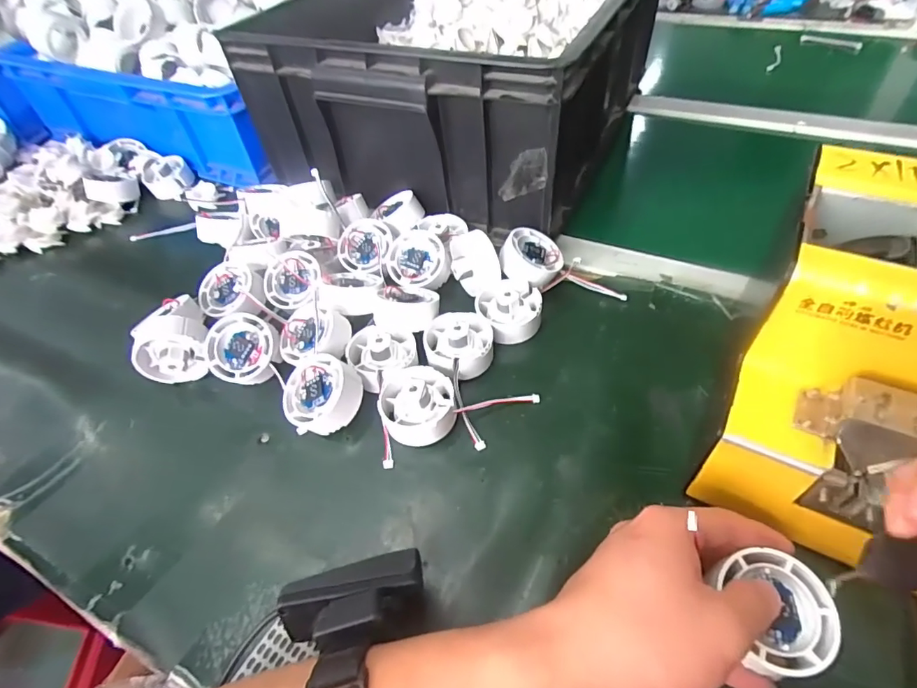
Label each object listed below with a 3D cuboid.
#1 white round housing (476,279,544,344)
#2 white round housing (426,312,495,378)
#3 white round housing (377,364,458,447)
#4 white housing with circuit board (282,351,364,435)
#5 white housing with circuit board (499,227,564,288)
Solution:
[{"bbox_3d":[0.043,-0.031,0.413,0.054,0.028,0.056,-3,49,4],"label":"white round housing"},{"bbox_3d":[0.000,-0.004,0.387,0.054,0.025,0.056,-3,49,4],"label":"white round housing"},{"bbox_3d":[-0.030,0.042,0.354,0.054,0.030,0.064,-6,49,1],"label":"white round housing"},{"bbox_3d":[-0.101,0.037,0.359,0.056,0.024,0.055,-11,62,22],"label":"white housing with circuit board"},{"bbox_3d":[0.066,-0.078,0.443,0.054,0.022,0.054,15,51,-20],"label":"white housing with circuit board"}]

